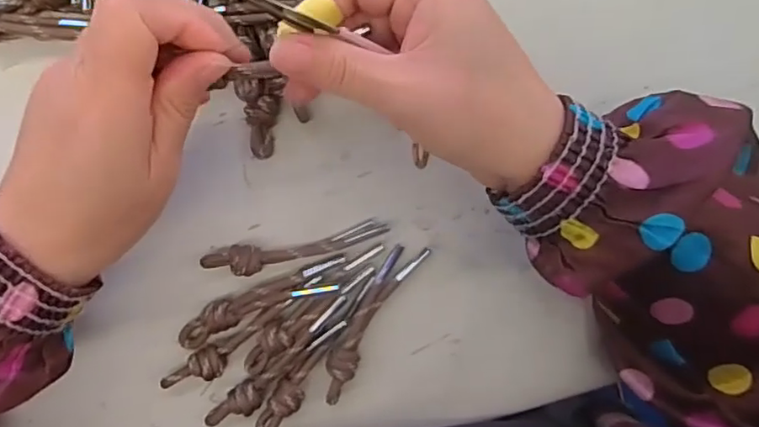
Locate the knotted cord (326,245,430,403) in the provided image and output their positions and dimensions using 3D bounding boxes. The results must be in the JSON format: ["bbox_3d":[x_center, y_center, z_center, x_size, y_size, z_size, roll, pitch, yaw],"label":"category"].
[{"bbox_3d":[-0.006,0.055,0.301,0.016,0.011,0.089,32,88,-7],"label":"knotted cord"}]

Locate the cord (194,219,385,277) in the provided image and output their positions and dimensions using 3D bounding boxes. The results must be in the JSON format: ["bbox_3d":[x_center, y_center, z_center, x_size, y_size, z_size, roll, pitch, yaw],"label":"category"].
[{"bbox_3d":[-0.042,0.016,0.299,0.093,0.014,0.015,-13,93,-6],"label":"cord"}]

